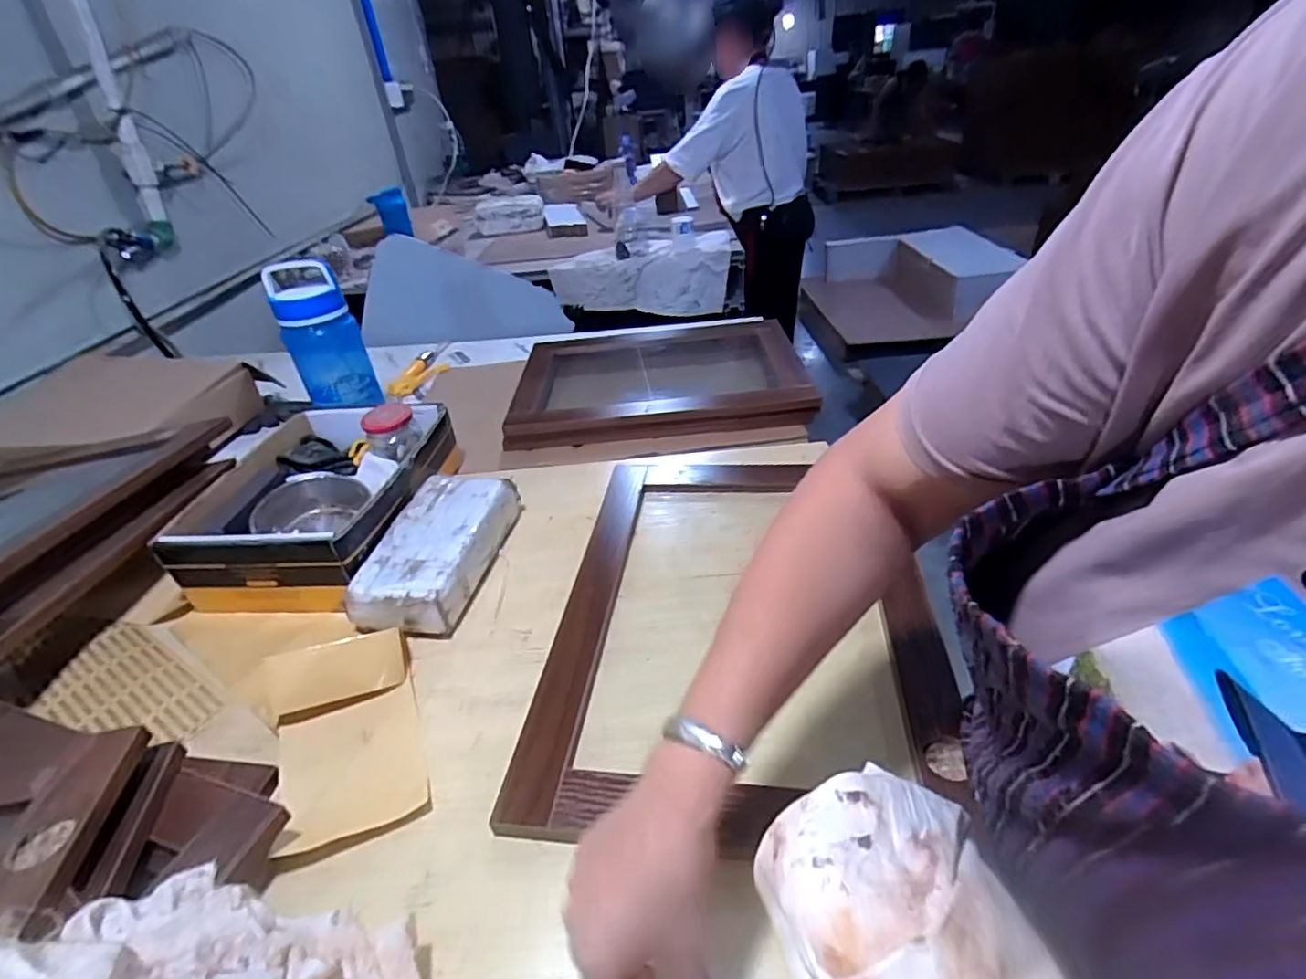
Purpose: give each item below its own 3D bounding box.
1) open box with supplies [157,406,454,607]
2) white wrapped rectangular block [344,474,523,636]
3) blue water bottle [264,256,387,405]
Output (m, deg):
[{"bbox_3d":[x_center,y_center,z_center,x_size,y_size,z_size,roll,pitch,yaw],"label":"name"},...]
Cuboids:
[{"bbox_3d":[-0.408,0.005,0.745,0.245,0.101,0.305,-1,34,4],"label":"open box with supplies"},{"bbox_3d":[-0.234,0.063,0.666,0.114,0.057,0.208,0,35,7],"label":"white wrapped rectangular block"},{"bbox_3d":[-0.482,-0.218,0.884,0.102,0.209,0.090,-23,38,-22],"label":"blue water bottle"}]

